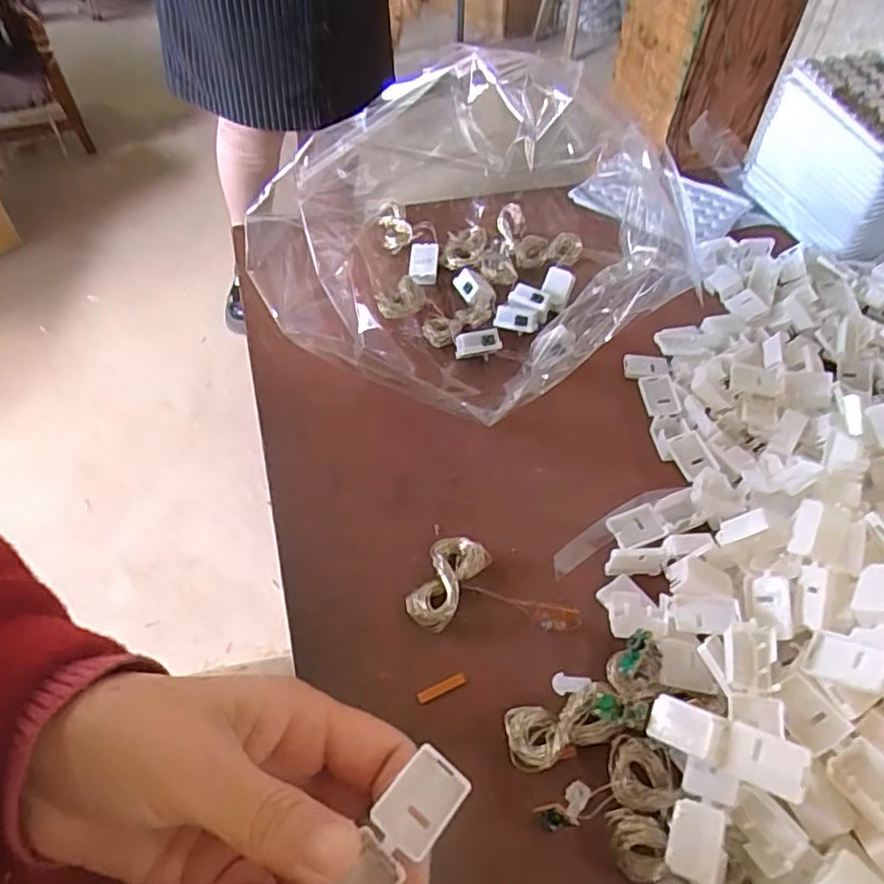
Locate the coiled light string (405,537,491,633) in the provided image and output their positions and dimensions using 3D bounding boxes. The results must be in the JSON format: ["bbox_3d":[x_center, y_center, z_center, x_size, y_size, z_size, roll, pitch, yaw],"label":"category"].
[{"bbox_3d":[0.002,0.067,0.311,0.025,0.010,0.049,29,56,20],"label":"coiled light string"}]

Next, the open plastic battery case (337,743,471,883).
[{"bbox_3d":[-0.015,0.120,0.190,0.019,0.011,0.056,30,55,23],"label":"open plastic battery case"}]

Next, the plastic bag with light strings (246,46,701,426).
[{"bbox_3d":[0.020,-0.167,0.412,0.253,0.144,0.251,0,51,-2],"label":"plastic bag with light strings"}]

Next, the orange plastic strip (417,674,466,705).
[{"bbox_3d":[0.000,0.109,0.283,0.023,0.004,0.005,-19,53,-14],"label":"orange plastic strip"}]

